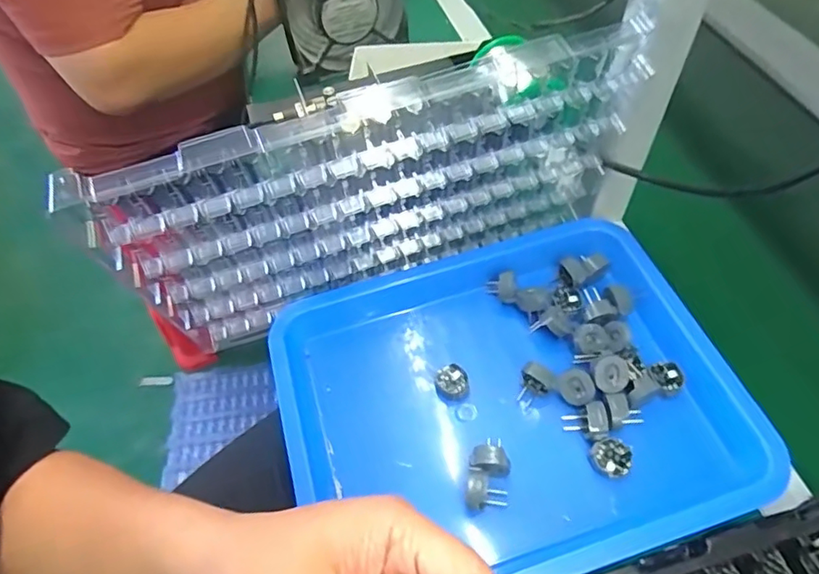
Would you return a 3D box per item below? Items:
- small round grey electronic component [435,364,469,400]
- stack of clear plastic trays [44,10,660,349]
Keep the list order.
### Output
[{"bbox_3d":[0.034,0.077,0.441,0.026,0.012,0.027,-2,54,2],"label":"small round grey electronic component"},{"bbox_3d":[-0.011,-0.061,0.394,0.372,0.217,0.051,-17,55,-8],"label":"stack of clear plastic trays"}]

